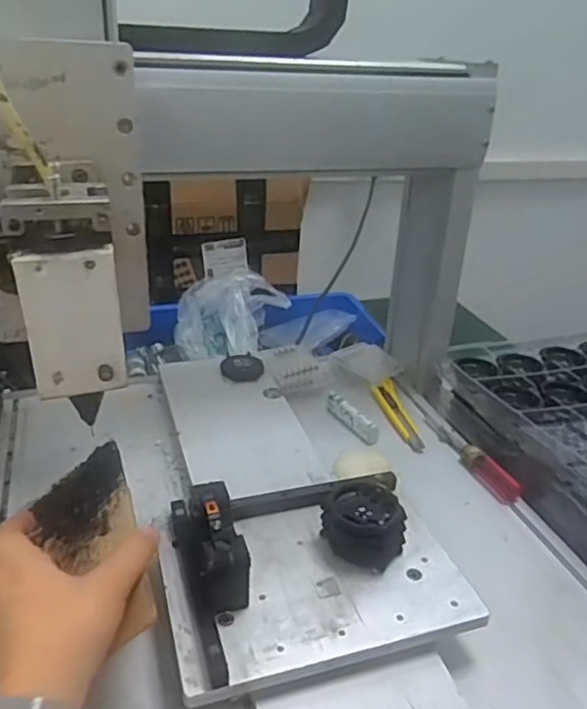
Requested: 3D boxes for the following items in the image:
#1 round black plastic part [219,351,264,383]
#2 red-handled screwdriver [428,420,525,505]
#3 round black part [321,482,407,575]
[{"bbox_3d":[-0.059,0.014,0.716,0.048,0.015,0.044,1,28,-6],"label":"round black plastic part"},{"bbox_3d":[0.173,0.093,0.605,0.018,0.017,0.132,-6,29,-19],"label":"red-handled screwdriver"},{"bbox_3d":[0.050,0.121,0.443,0.047,0.037,0.052,-20,36,-38],"label":"round black part"}]

